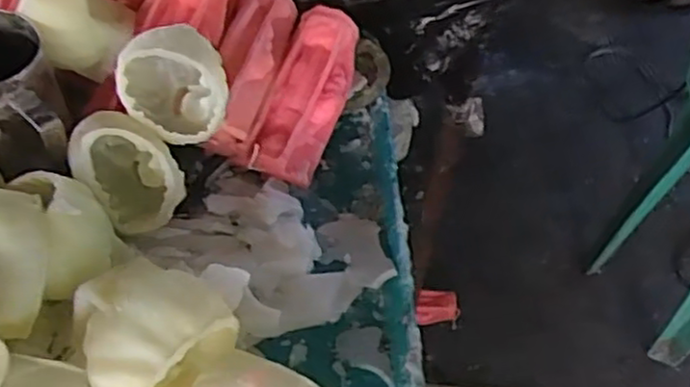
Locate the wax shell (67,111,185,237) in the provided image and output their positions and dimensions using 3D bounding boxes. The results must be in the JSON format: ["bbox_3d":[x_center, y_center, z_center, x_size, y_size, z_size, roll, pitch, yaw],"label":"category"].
[{"bbox_3d":[-0.153,-0.017,0.494,0.061,0.084,0.078,-24,55,-23],"label":"wax shell"}]

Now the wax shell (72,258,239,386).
[{"bbox_3d":[-0.115,0.082,0.416,0.080,0.057,0.082,34,55,22],"label":"wax shell"}]

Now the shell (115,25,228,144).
[{"bbox_3d":[-0.121,-0.076,0.498,0.072,0.080,0.056,-6,12,-11],"label":"shell"}]

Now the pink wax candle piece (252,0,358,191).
[{"bbox_3d":[-0.029,-0.081,0.571,0.055,0.030,0.157,13,63,7],"label":"pink wax candle piece"}]

